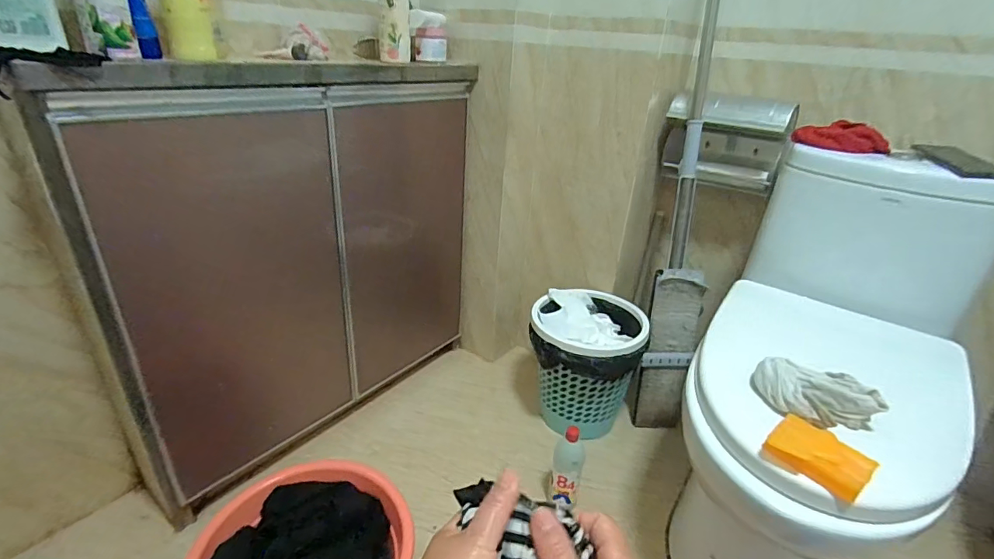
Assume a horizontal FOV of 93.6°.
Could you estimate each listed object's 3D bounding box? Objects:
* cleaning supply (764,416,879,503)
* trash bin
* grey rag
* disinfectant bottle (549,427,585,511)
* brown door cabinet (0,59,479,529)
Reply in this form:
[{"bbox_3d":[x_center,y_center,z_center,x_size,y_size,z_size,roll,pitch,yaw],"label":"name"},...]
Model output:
[{"bbox_3d":[0.389,0.214,0.565,0.061,0.034,0.100,-18,35,-36],"label":"cleaning supply"},{"bbox_3d":[0.214,0.203,1.156,0.262,0.260,0.247,12,28,14],"label":"trash bin"},{"bbox_3d":[0.432,0.156,0.644,0.099,0.049,0.132,-9,30,-23],"label":"grey rag"},{"bbox_3d":[0.140,0.388,0.945,0.062,0.190,0.050,12,28,15],"label":"disinfectant bottle"},{"bbox_3d":[-0.365,-0.038,0.989,0.149,0.747,0.799,25,34,34],"label":"brown door cabinet"}]

